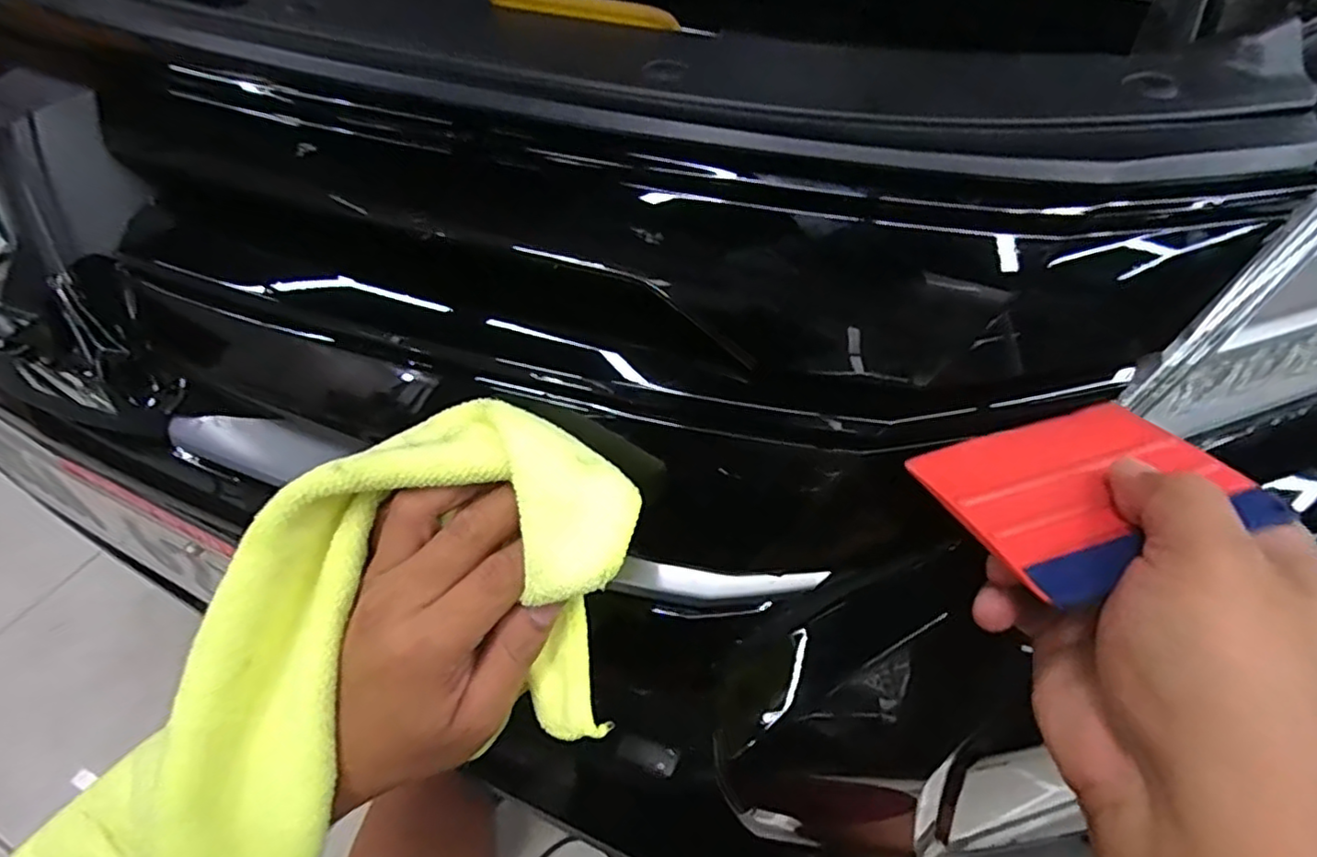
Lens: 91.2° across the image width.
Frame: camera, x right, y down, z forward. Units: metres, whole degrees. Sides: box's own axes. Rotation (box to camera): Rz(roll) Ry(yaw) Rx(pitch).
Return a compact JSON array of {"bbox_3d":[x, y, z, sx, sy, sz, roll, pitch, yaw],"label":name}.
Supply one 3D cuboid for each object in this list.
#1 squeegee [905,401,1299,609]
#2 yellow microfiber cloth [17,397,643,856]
[{"bbox_3d":[0.148,0.019,0.224,0.100,0.004,0.069,-13,37,-13],"label":"squeegee"},{"bbox_3d":[-0.146,0.130,0.259,0.336,0.042,0.142,-41,85,1],"label":"yellow microfiber cloth"}]

